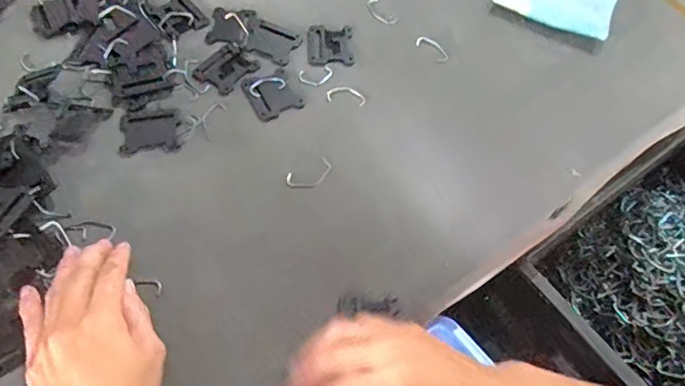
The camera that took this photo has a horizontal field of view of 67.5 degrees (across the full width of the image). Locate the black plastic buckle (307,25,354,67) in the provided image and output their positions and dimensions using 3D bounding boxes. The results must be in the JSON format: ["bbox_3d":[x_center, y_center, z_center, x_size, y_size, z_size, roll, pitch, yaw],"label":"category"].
[{"bbox_3d":[-0.012,-0.145,0.499,0.043,0.007,0.051,0,59,-4],"label":"black plastic buckle"}]

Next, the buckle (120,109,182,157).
[{"bbox_3d":[-0.164,-0.052,0.437,0.050,0.004,0.044,-10,61,-10],"label":"buckle"}]

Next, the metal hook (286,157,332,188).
[{"bbox_3d":[-0.026,-0.015,0.419,0.042,0.005,0.022,-28,62,-20],"label":"metal hook"}]

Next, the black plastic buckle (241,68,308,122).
[{"bbox_3d":[-0.064,-0.090,0.465,0.043,0.006,0.049,-25,64,-17],"label":"black plastic buckle"}]

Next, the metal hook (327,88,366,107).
[{"bbox_3d":[0.004,-0.090,0.469,0.036,0.004,0.019,10,57,3],"label":"metal hook"}]

